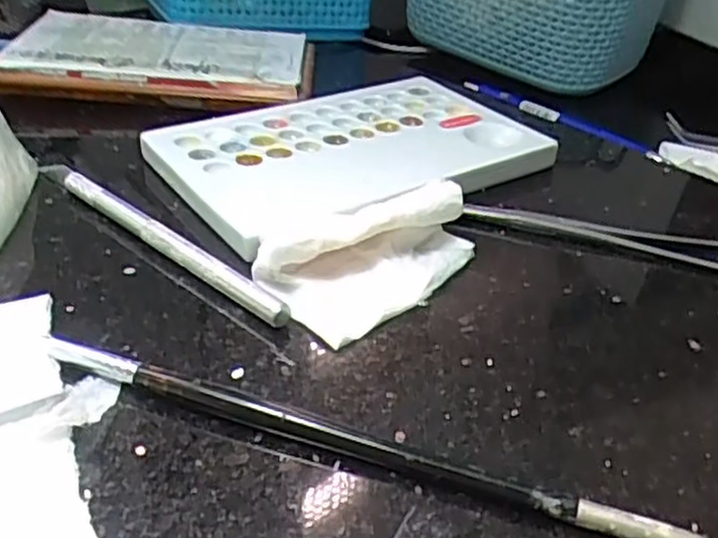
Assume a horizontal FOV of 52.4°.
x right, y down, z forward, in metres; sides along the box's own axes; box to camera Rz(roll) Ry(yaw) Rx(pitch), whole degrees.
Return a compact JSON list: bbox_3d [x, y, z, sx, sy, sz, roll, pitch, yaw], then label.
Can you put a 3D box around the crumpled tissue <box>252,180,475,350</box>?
[{"bbox_3d":[0.006,-0.008,0.240,0.071,0.022,0.040,-26,44,-37],"label":"crumpled tissue"}]

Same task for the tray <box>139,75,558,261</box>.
[{"bbox_3d":[-0.002,-0.049,0.308,0.150,0.015,0.094,-19,40,-30],"label":"tray"}]

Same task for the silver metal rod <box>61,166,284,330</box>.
[{"bbox_3d":[-0.065,-0.009,0.246,0.115,0.009,0.007,29,41,32],"label":"silver metal rod"}]

